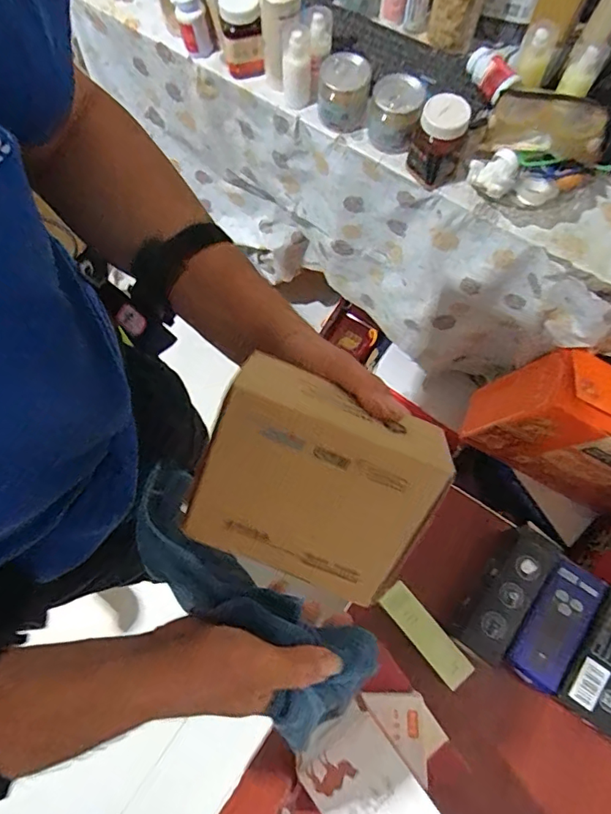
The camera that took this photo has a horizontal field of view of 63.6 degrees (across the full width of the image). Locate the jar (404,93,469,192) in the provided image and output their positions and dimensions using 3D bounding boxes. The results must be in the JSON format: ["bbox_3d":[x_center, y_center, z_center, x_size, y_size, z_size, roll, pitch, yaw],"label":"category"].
[{"bbox_3d":[0.200,-0.400,0.738,0.075,0.108,0.062,23,73,8],"label":"jar"}]

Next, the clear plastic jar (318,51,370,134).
[{"bbox_3d":[0.061,-0.501,0.789,0.081,0.077,0.082,3,71,2],"label":"clear plastic jar"}]

